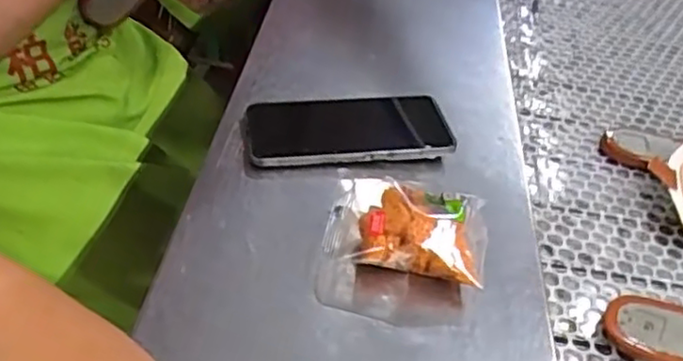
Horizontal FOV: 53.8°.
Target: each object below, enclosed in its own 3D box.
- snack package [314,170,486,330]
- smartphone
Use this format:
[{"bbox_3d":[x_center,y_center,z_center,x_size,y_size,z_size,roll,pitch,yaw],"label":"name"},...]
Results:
[{"bbox_3d":[0.042,0.036,0.445,0.102,0.033,0.117,11,41,5],"label":"snack package"},{"bbox_3d":[0.005,-0.040,0.537,0.158,0.015,0.079,-3,41,-11],"label":"smartphone"}]

